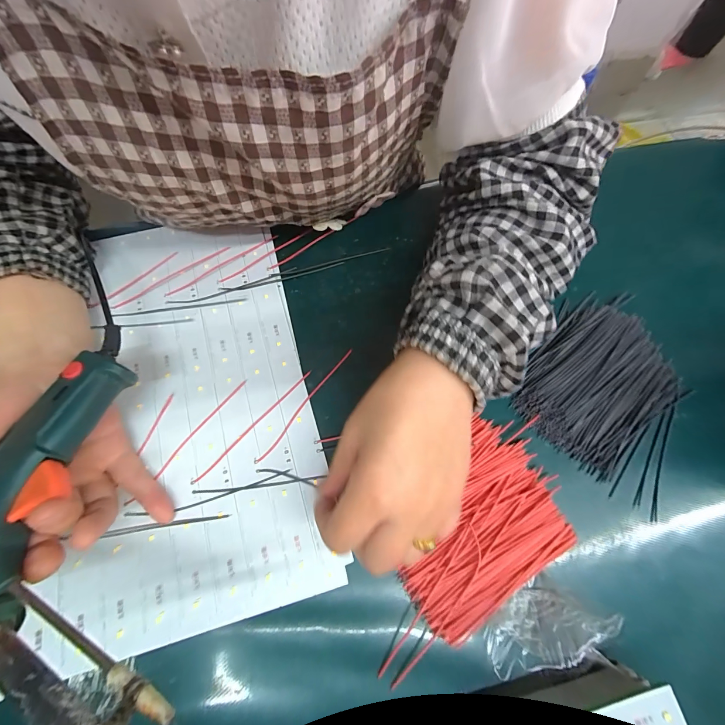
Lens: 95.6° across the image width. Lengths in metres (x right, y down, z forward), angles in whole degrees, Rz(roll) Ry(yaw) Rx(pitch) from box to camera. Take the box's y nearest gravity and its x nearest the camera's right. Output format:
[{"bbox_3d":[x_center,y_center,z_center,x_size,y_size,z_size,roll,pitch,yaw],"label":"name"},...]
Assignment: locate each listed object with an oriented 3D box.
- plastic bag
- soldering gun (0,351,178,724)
[{"bbox_3d":[0.119,0.169,0.204,0.077,0.031,0.048,-5,69,-5],"label":"plastic bag"},{"bbox_3d":[-0.156,0.102,0.162,0.100,0.036,0.185,-24,55,-19],"label":"soldering gun"}]

